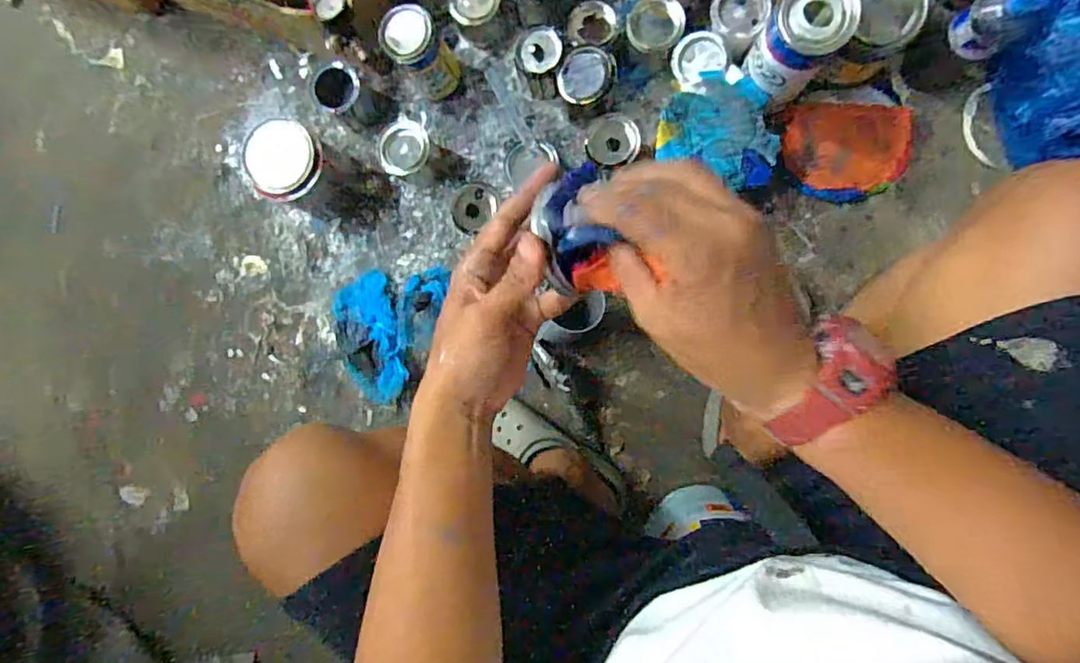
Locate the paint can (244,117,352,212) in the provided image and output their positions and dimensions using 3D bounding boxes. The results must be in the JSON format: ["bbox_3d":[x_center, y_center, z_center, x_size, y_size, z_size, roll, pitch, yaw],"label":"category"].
[{"bbox_3d":[-0.331,-0.223,0.806,0.088,0.130,0.094,14,91,6],"label":"paint can"}]

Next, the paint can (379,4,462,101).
[{"bbox_3d":[-0.158,-0.372,0.780,0.073,0.131,0.069,0,89,6],"label":"paint can"}]

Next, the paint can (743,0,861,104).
[{"bbox_3d":[0.301,-0.337,0.671,0.078,0.131,0.083,0,89,6],"label":"paint can"}]

